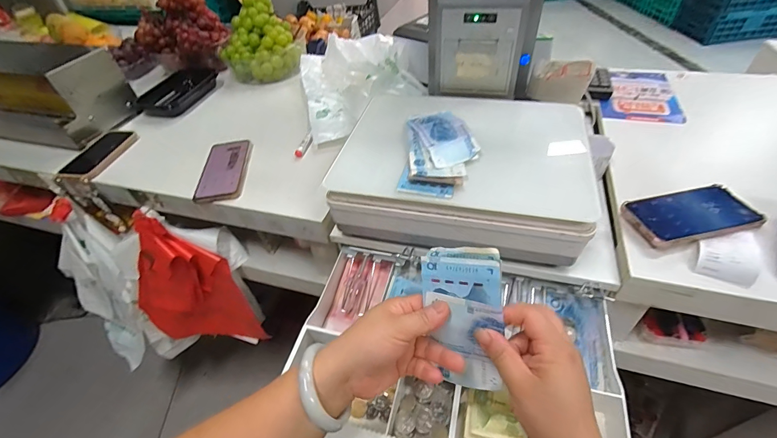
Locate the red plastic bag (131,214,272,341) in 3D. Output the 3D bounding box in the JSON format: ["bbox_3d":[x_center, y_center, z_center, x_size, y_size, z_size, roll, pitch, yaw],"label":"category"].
[{"bbox_3d":[-0.434,0.160,0.766,0.257,0.340,0.093,11,48,16],"label":"red plastic bag"}]

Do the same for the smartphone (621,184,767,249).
[{"bbox_3d":[0.403,-0.007,0.476,0.159,0.019,0.077,-11,46,-4],"label":"smartphone"}]

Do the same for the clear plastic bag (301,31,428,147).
[{"bbox_3d":[-0.069,-0.309,0.765,0.229,0.082,0.327,-13,46,-6],"label":"clear plastic bag"}]

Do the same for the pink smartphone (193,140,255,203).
[{"bbox_3d":[-0.296,-0.090,0.645,0.078,0.009,0.164,-9,46,-2],"label":"pink smartphone"}]

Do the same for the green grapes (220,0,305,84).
[{"bbox_3d":[-0.329,-0.457,0.915,0.203,0.136,0.215,-19,47,-11],"label":"green grapes"}]

